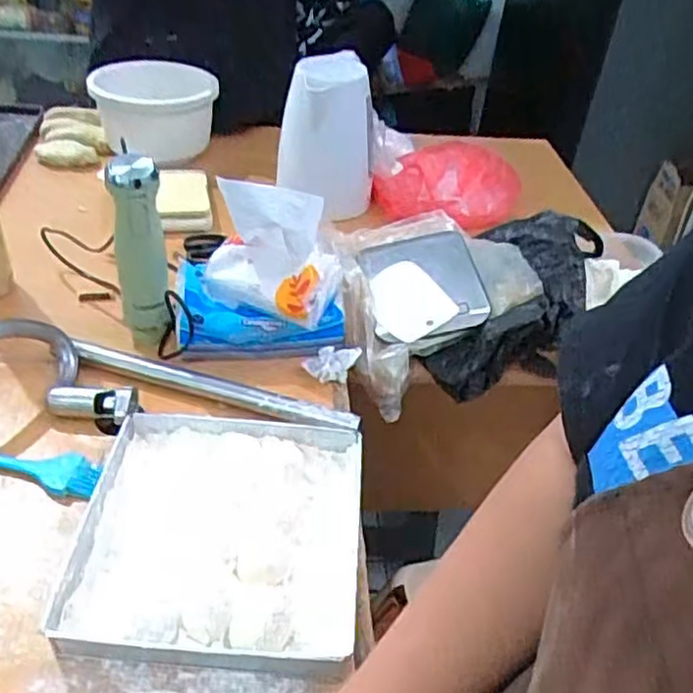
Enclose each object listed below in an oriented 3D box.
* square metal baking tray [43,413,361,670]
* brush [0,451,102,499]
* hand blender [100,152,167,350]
[{"bbox_3d":[-0.104,0.158,0.603,0.234,0.035,0.234,4,40,-4],"label":"square metal baking tray"},{"bbox_3d":[-0.340,0.100,0.654,0.224,0.017,0.035,12,40,6],"label":"brush"},{"bbox_3d":[-0.218,-0.093,0.747,0.055,0.211,0.050,-4,41,-13],"label":"hand blender"}]

